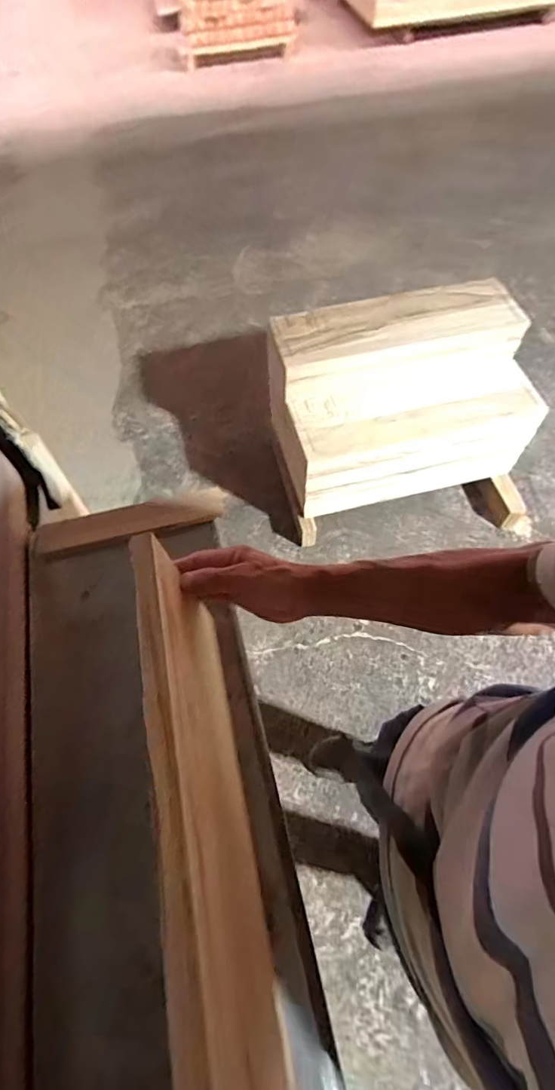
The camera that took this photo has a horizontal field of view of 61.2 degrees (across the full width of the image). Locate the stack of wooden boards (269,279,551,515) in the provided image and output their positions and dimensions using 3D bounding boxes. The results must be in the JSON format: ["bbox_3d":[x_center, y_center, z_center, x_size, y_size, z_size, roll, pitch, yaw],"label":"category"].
[{"bbox_3d":[0.358,-0.423,1.391,0.694,0.456,0.373,-12,61,-5],"label":"stack of wooden boards"}]

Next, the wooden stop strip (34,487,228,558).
[{"bbox_3d":[-0.195,-0.033,0.635,0.249,0.022,0.048,-12,61,-5],"label":"wooden stop strip"}]

